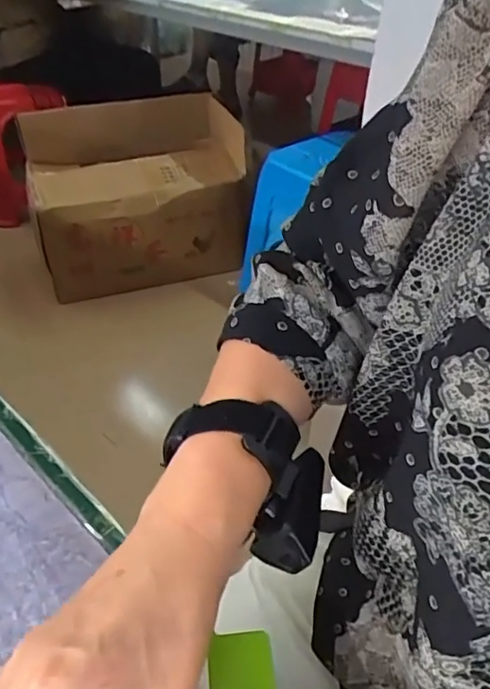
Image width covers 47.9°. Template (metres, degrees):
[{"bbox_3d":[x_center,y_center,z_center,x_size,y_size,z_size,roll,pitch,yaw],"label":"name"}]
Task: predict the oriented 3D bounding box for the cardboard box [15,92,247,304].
[{"bbox_3d":[-0.361,-0.506,1.822,0.629,0.454,0.469,-10,43,-14],"label":"cardboard box"}]

